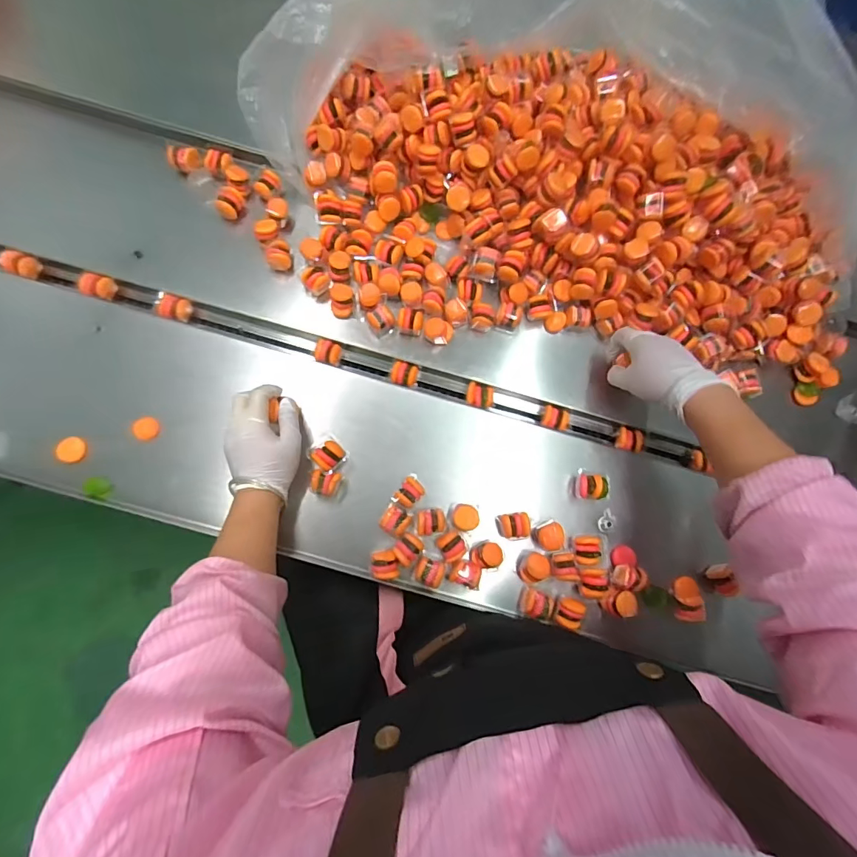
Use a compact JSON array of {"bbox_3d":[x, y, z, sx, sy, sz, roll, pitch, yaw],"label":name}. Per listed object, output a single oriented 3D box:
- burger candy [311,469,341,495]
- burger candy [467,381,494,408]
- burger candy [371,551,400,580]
[{"bbox_3d":[-0.119,0.064,0.512,0.033,0.021,0.025,8,74,4],"label":"burger candy"},{"bbox_3d":[0.067,-0.041,0.576,0.034,0.032,0.031,4,74,3],"label":"burger candy"},{"bbox_3d":[-0.049,0.156,0.502,0.031,0.028,0.032,-4,73,0],"label":"burger candy"}]

